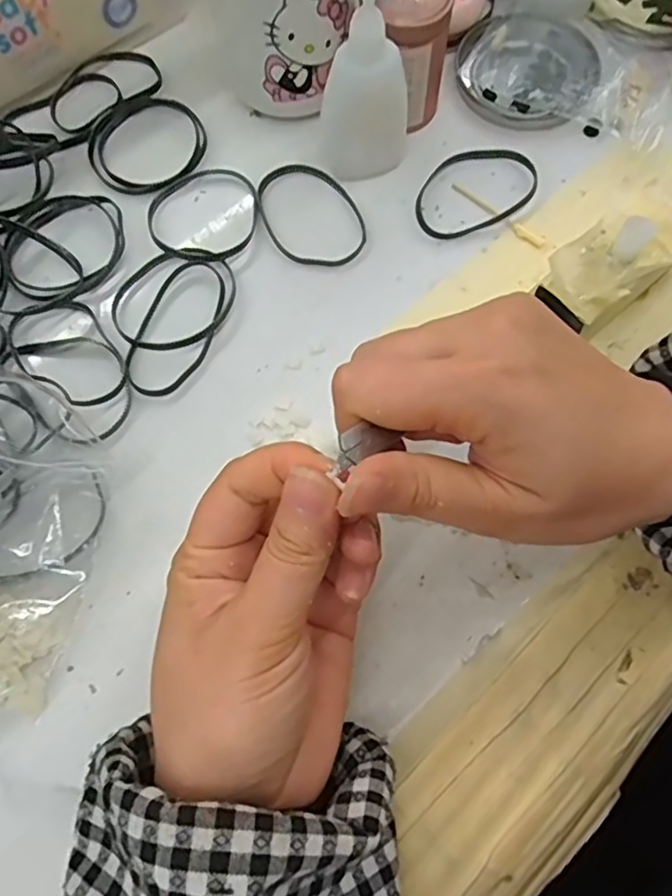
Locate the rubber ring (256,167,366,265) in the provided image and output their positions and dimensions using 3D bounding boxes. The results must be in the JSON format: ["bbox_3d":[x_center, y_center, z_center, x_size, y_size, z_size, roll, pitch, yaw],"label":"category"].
[{"bbox_3d":[-0.014,-0.124,0.331,0.049,0.004,0.066,-30,74,-9],"label":"rubber ring"}]

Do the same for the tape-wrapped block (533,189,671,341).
[{"bbox_3d":[0.130,-0.083,0.296,0.081,0.042,0.040,-41,76,-12],"label":"tape-wrapped block"}]

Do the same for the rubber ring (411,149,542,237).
[{"bbox_3d":[0.072,-0.138,0.335,0.070,0.006,0.047,-29,74,-9],"label":"rubber ring"}]

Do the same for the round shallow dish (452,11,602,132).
[{"bbox_3d":[0.109,-0.217,0.357,0.078,0.009,0.081,0,72,0],"label":"round shallow dish"}]

